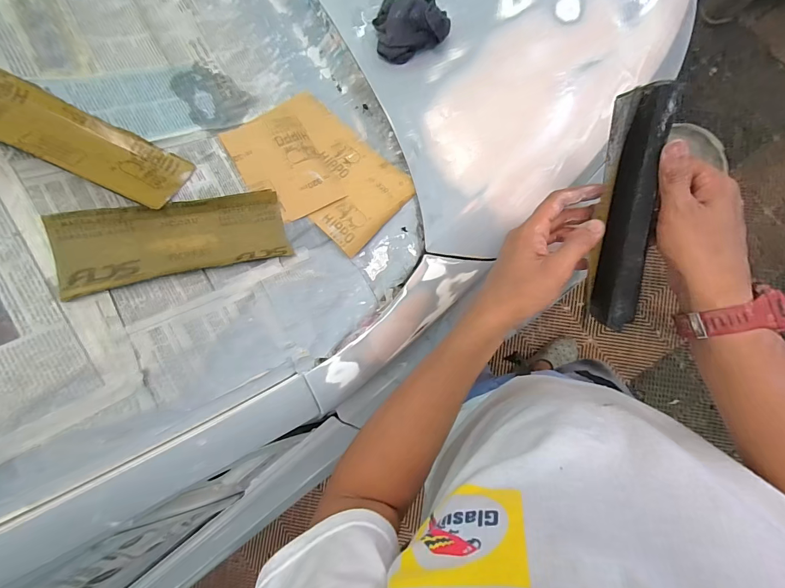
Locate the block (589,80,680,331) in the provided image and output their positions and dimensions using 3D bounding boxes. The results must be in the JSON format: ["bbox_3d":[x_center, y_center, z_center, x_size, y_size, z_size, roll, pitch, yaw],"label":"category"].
[{"bbox_3d":[0.234,-0.079,0.362,0.036,0.044,0.226,-1,108,4],"label":"block"}]

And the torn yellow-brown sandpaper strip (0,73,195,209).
[{"bbox_3d":[-0.341,-0.164,0.380,0.215,0.007,0.083,24,52,-17],"label":"torn yellow-brown sandpaper strip"}]

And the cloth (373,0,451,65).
[{"bbox_3d":[0.024,-0.373,0.499,0.096,0.051,0.069,-16,86,3],"label":"cloth"}]

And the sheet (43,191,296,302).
[{"bbox_3d":[-0.238,-0.063,0.410,0.227,0.013,0.085,-16,85,-29],"label":"sheet"}]

